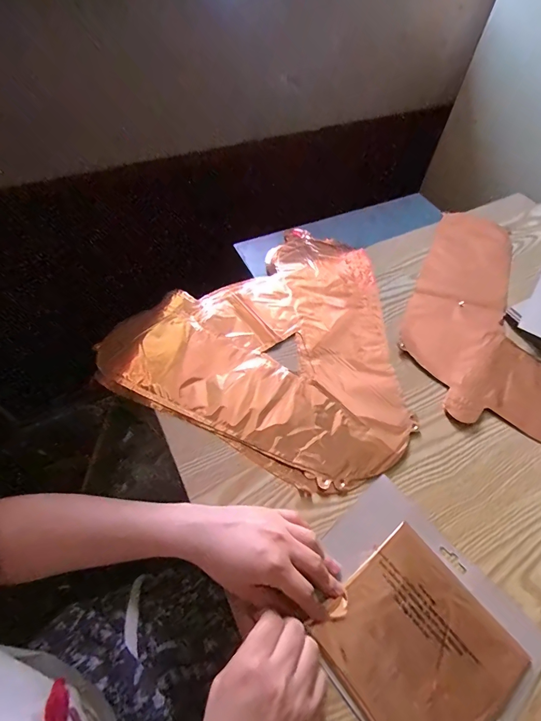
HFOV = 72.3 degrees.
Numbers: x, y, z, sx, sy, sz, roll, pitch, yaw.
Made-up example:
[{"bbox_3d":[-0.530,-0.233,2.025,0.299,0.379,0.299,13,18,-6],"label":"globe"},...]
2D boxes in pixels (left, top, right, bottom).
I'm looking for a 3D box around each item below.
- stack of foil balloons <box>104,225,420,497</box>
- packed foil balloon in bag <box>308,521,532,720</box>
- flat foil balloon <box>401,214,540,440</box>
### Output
[{"bbox_3d":[0.025,-0.055,0.502,0.366,0.015,0.380,24,58,13],"label":"stack of foil balloons"},{"bbox_3d":[0.129,0.247,0.313,0.137,0.010,0.151,-33,64,-22],"label":"packed foil balloon in bag"},{"bbox_3d":[0.319,-0.081,0.547,0.223,0.009,0.403,14,57,6],"label":"flat foil balloon"}]

